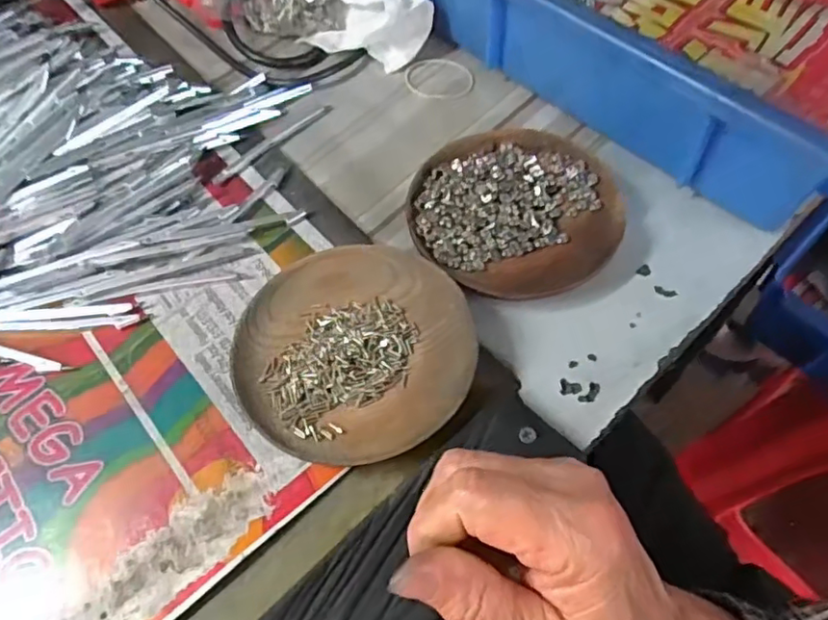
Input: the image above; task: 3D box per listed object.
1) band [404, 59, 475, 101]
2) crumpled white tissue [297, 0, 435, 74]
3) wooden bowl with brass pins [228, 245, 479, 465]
[{"bbox_3d":[0.018,-0.159,0.411,0.042,0.004,0.043,-1,59,2],"label":"band"},{"bbox_3d":[-0.036,-0.206,0.413,0.064,0.045,0.085,-38,65,-18],"label":"crumpled white tissue"},{"bbox_3d":[-0.030,0.018,0.297,0.111,0.018,0.117,-1,59,2],"label":"wooden bowl with brass pins"}]

